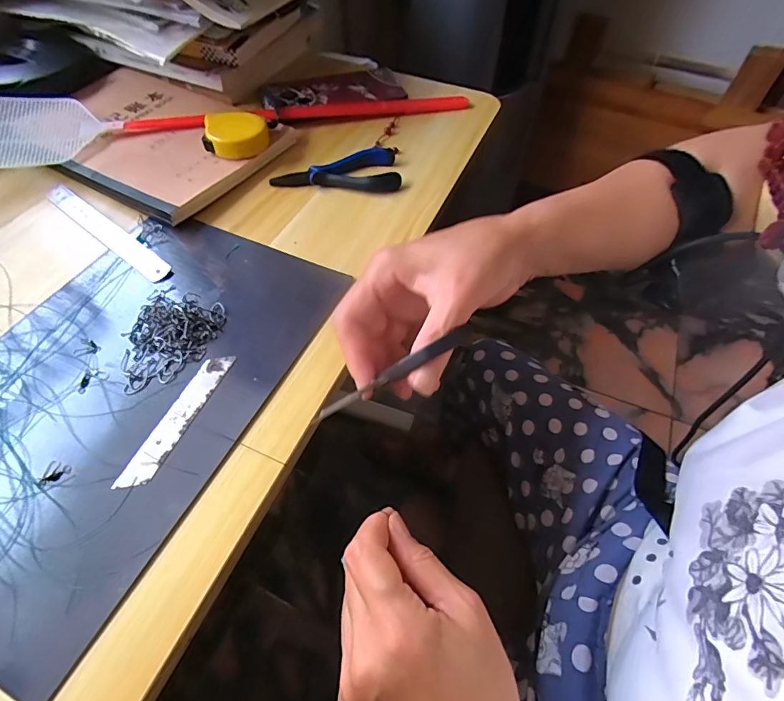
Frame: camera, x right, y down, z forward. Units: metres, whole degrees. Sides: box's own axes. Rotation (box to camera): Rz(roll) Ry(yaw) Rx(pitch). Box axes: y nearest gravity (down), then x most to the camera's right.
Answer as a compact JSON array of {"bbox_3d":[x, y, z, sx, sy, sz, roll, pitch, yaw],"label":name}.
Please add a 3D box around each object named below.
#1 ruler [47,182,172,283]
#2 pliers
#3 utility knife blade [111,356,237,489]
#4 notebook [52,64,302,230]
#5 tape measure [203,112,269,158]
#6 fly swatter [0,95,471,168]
[{"bbox_3d":[-0.249,-0.104,0.377,0.164,0.004,0.021,33,68,20],"label":"ruler"},{"bbox_3d":[-0.054,-0.175,0.421,0.119,0.016,0.051,-5,55,-2],"label":"pliers"},{"bbox_3d":[-0.137,0.042,0.279,0.019,0.004,0.100,17,57,12],"label":"utility knife blade"},{"bbox_3d":[-0.252,-0.226,0.445,0.263,0.014,0.176,25,59,17],"label":"notebook"},{"bbox_3d":[-0.152,-0.208,0.424,0.057,0.028,0.046,-5,55,-2],"label":"tape measure"},{"bbox_3d":[-0.169,-0.264,0.465,0.505,0.027,0.096,-16,59,-13],"label":"fly swatter"}]

